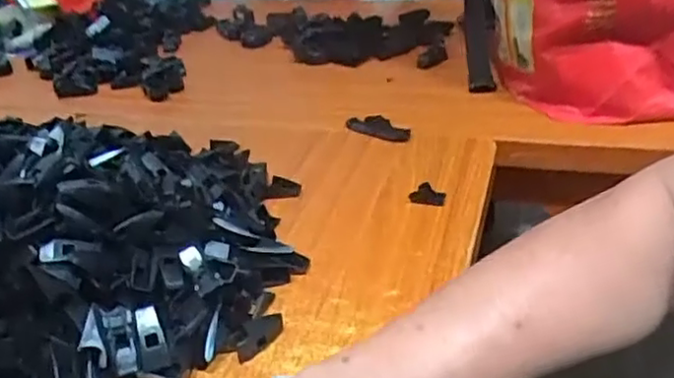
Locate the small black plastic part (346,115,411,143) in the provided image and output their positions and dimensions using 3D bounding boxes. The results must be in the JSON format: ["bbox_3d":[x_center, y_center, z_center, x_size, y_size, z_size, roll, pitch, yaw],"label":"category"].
[{"bbox_3d":[0.042,-0.064,0.705,0.074,0.016,0.033,10,34,23],"label":"small black plastic part"}]

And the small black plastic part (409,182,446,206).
[{"bbox_3d":[0.080,0.005,0.589,0.031,0.015,0.021,1,32,9],"label":"small black plastic part"}]

